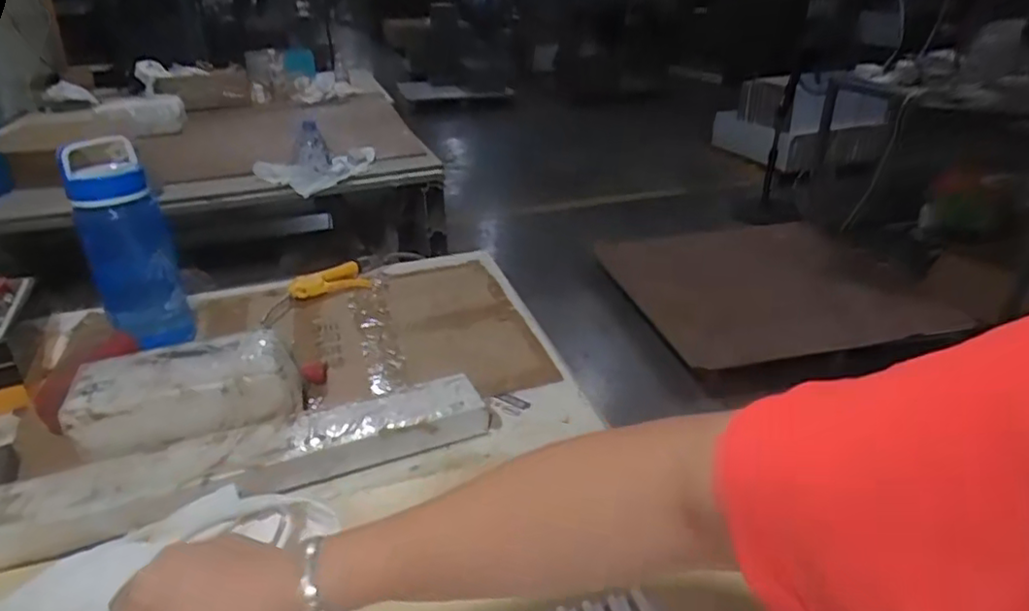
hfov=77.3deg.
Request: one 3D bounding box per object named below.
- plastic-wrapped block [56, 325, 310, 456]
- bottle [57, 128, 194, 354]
[{"bbox_3d":[-0.350,0.090,0.699,0.223,0.059,0.104,-11,30,-18],"label":"plastic-wrapped block"},{"bbox_3d":[-0.516,-0.071,0.871,0.100,0.297,0.081,-22,35,-34],"label":"bottle"}]

